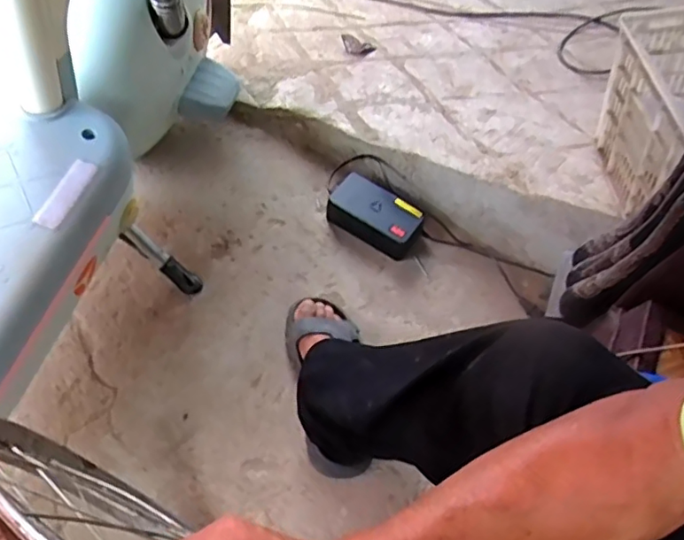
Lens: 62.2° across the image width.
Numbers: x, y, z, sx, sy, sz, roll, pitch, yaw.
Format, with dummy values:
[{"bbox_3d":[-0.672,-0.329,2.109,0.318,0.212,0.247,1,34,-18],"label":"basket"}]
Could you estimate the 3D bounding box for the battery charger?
[{"bbox_3d":[0.064,-0.103,1.029,0.168,0.060,0.099,29,60,10],"label":"battery charger"}]

